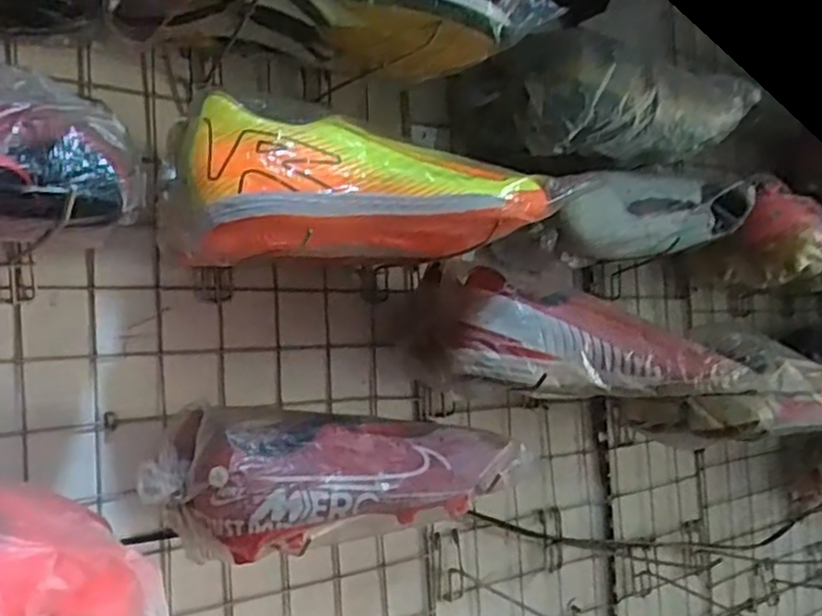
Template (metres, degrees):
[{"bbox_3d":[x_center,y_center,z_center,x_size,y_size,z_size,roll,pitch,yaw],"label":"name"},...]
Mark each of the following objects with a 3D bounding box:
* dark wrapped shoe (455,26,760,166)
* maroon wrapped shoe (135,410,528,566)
[{"bbox_3d":[0.208,-0.188,0.704,0.291,0.089,0.121,0,-4,-20],"label":"dark wrapped shoe"},{"bbox_3d":[-0.048,0.117,0.520,0.265,0.082,0.096,0,-4,-25],"label":"maroon wrapped shoe"}]

